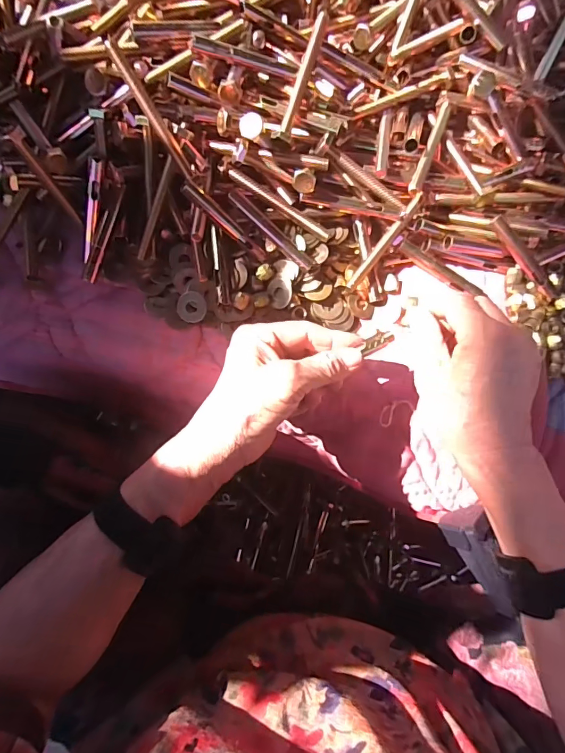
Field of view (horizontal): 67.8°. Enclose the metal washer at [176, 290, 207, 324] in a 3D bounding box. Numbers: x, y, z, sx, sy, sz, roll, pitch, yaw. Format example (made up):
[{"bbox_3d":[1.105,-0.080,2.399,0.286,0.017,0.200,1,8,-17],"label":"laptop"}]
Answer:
[{"bbox_3d":[-0.074,-0.057,0.344,0.024,0.006,0.024,0,78,0],"label":"metal washer"}]

